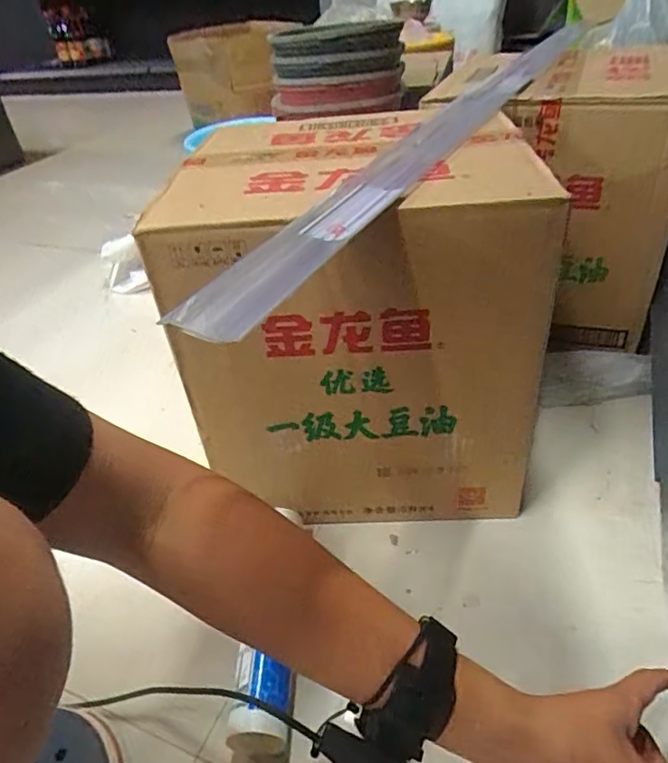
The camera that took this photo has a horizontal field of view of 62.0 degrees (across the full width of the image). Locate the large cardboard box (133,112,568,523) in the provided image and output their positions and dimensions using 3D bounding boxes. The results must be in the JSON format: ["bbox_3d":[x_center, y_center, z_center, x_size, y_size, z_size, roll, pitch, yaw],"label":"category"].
[{"bbox_3d":[0.025,-0.066,0.618,0.319,0.362,0.288,-4,38,4],"label":"large cardboard box"}]

